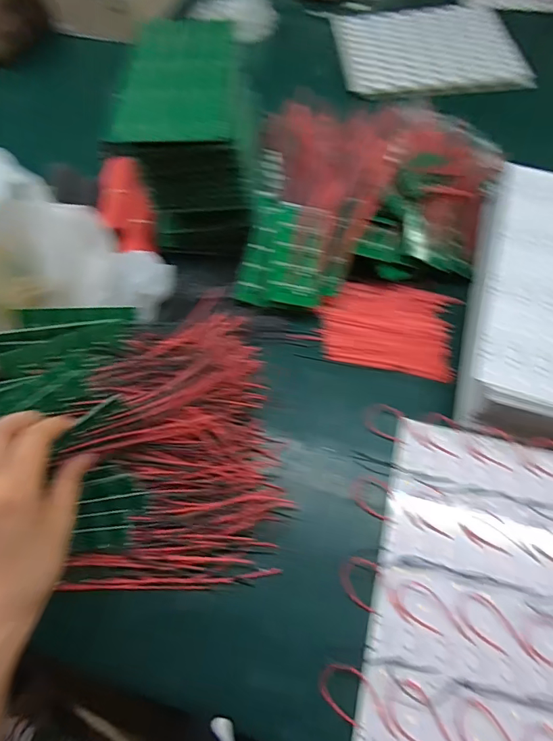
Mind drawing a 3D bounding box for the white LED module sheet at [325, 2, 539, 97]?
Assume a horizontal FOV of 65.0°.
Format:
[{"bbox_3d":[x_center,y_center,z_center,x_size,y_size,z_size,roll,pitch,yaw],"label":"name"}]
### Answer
[{"bbox_3d":[0.225,-0.490,0.656,0.259,0.016,0.216,-9,61,3],"label":"white LED module sheet"}]

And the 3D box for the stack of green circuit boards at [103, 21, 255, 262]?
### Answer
[{"bbox_3d":[-0.079,-0.232,0.455,0.106,0.147,0.156,1,63,4],"label":"stack of green circuit boards"}]

